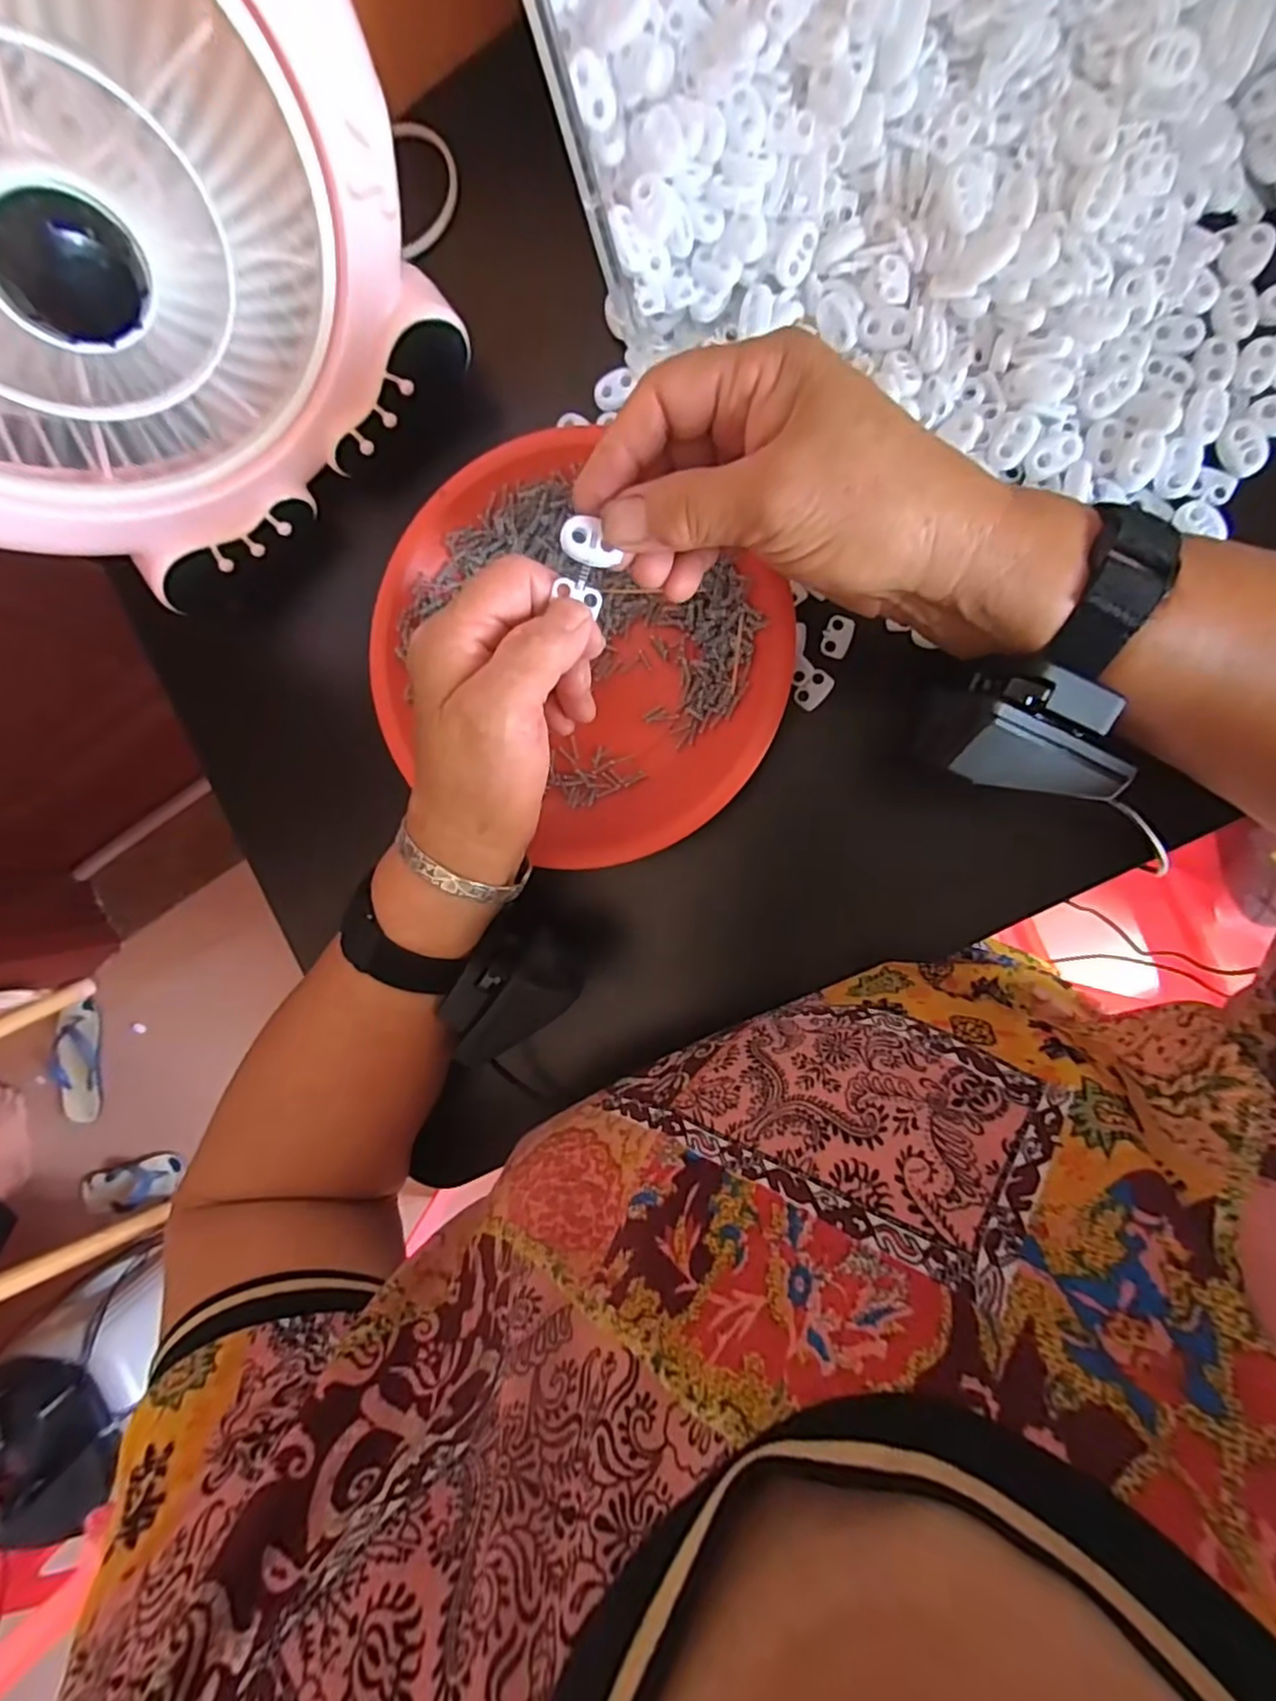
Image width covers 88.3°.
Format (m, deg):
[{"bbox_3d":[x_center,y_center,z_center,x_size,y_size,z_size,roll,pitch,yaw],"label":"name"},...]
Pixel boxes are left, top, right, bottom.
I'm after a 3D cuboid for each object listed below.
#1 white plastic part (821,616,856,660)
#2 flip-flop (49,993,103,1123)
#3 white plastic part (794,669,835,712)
[{"bbox_3d":[0.092,-0.099,0.303,0.013,0.004,0.019,24,95,8],"label":"white plastic part"},{"bbox_3d":[-1.134,0.425,1.329,0.092,0.040,0.252,6,92,9],"label":"flip-flop"},{"bbox_3d":[0.082,-0.075,0.306,0.012,0.004,0.019,42,97,6],"label":"white plastic part"}]

